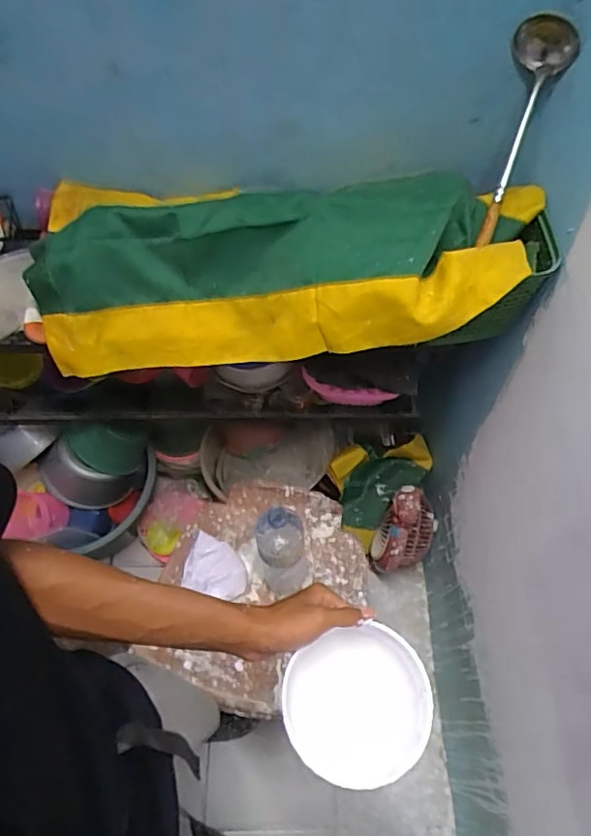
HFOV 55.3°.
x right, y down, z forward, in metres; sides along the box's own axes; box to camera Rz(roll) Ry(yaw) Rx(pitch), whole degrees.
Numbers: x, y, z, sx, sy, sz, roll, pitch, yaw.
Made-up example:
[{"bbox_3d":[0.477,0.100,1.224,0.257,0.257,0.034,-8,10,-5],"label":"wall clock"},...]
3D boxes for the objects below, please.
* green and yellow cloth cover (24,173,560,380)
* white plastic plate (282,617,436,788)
[{"bbox_3d":[-0.016,-0.234,0.882,0.778,0.194,0.288,-2,60,11],"label":"green and yellow cloth cover"},{"bbox_3d":[0.060,0.270,0.536,0.140,0.033,0.129,1,61,-1],"label":"white plastic plate"}]

